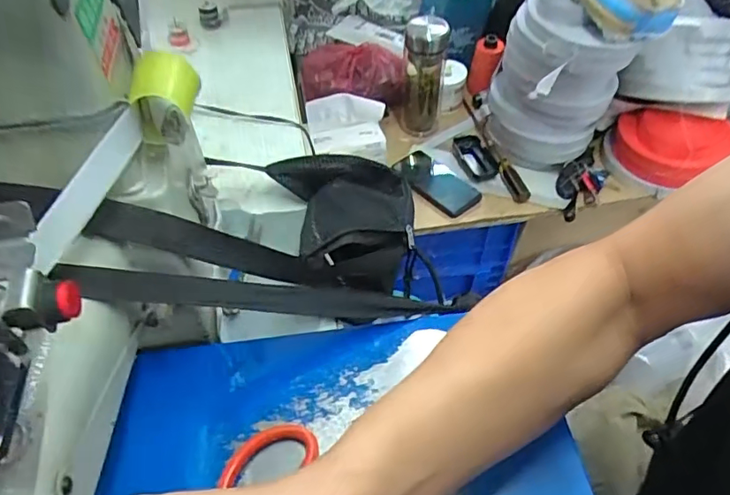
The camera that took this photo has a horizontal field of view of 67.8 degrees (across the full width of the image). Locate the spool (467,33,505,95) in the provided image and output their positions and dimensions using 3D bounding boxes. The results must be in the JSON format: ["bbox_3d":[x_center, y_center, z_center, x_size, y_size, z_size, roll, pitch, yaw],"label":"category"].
[{"bbox_3d":[0.244,-0.370,1.110,0.052,0.105,0.058,12,53,11],"label":"spool"}]

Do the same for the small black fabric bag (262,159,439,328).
[{"bbox_3d":[-0.012,-0.041,0.523,0.126,0.066,0.159,-13,53,-9],"label":"small black fabric bag"}]

